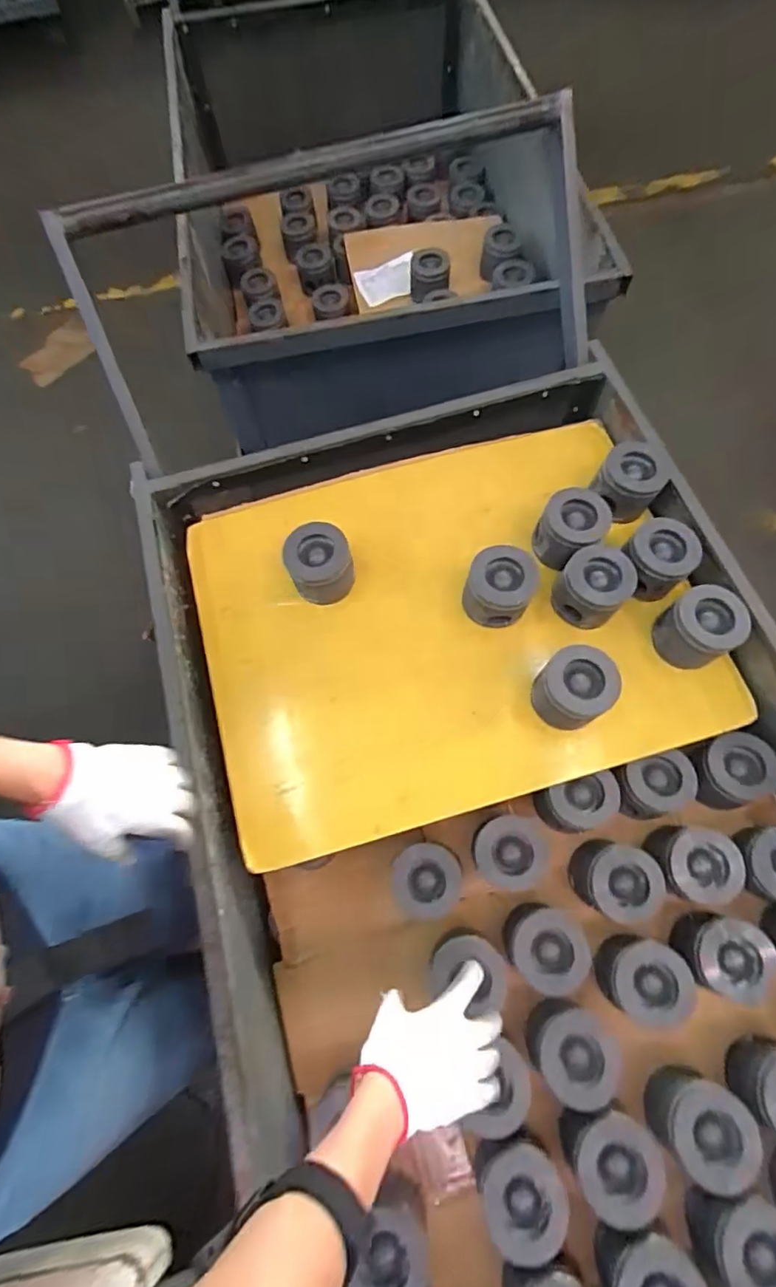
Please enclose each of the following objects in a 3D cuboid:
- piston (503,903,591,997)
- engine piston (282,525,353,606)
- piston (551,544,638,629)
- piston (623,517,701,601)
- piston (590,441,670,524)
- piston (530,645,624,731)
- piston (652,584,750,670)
[{"bbox_3d":[0.185,0.359,0.651,0.084,0.075,0.084,-1,69,3],"label":"piston"},{"bbox_3d":[-0.088,-0.101,0.728,0.082,0.078,0.088,-14,71,-1],"label":"engine piston"},{"bbox_3d":[0.265,-0.075,0.709,0.086,0.059,0.103,36,77,14],"label":"piston"},{"bbox_3d":[0.355,-0.115,0.723,0.093,0.067,0.091,-43,74,-11],"label":"piston"},{"bbox_3d":[0.332,-0.224,0.769,0.090,0.066,0.102,34,76,14],"label":"piston"},{"bbox_3d":[0.221,0.053,0.652,0.082,0.067,0.085,-1,69,3],"label":"piston"},{"bbox_3d":[0.388,-0.019,0.687,0.079,0.081,0.082,-1,69,3],"label":"piston"}]

